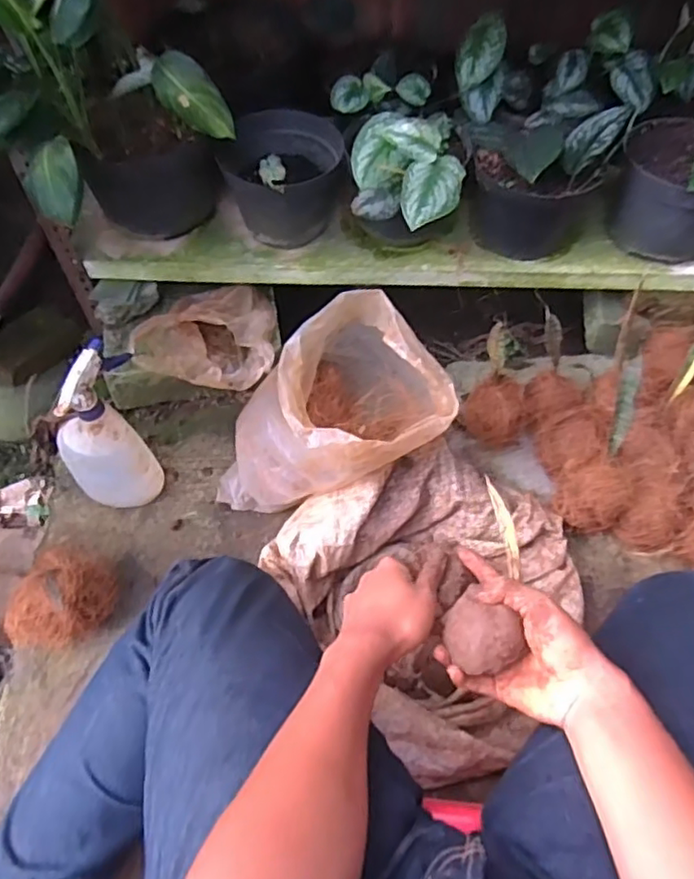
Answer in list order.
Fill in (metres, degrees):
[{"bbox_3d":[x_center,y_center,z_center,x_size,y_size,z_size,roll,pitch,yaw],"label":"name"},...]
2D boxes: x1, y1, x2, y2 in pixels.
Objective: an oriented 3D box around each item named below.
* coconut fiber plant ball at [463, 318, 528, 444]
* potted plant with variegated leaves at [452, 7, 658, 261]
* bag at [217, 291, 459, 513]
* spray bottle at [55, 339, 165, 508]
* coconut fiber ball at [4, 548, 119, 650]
[{"bbox_3d":[0.213,-0.079,0.882,0.072,0.179,0.089,-9,22,-31],"label":"coconut fiber plant ball"},{"bbox_3d":[0.289,-0.417,0.894,0.239,0.254,0.215,-13,60,-6],"label":"potted plant with variegated leaves"},{"bbox_3d":[-0.028,-0.012,0.765,0.267,0.241,0.196,-28,62,-15],"label":"bag"},{"bbox_3d":[-0.302,0.003,0.799,0.123,0.257,0.085,-38,65,-19],"label":"spray bottle"},{"bbox_3d":[-0.347,0.196,0.767,0.107,0.110,0.116,-1,59,1],"label":"coconut fiber ball"}]

